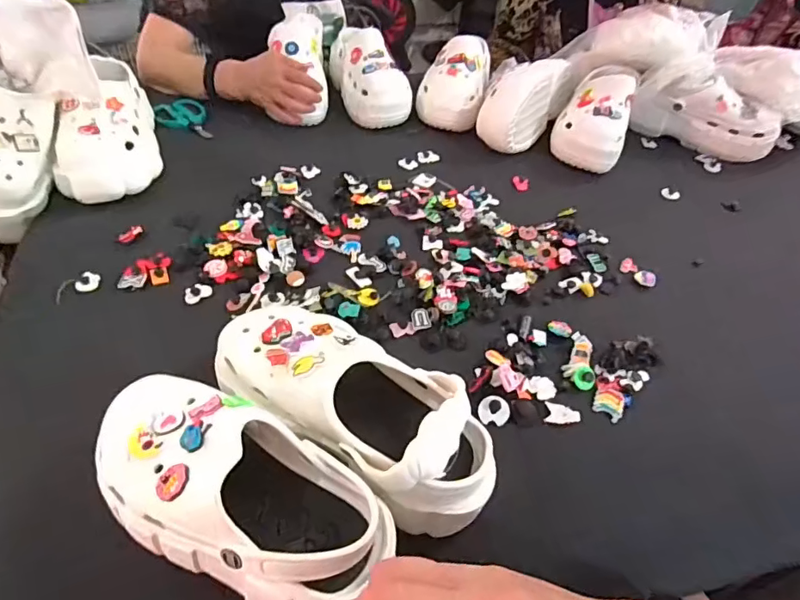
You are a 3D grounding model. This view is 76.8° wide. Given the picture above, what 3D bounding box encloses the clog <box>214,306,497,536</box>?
[{"bbox_3d":[-0.040,0.089,0.432,0.259,0.094,0.112,31,50,21],"label":"clog"}]

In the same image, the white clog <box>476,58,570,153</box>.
[{"bbox_3d":[0.212,-0.344,0.863,0.108,0.093,0.219,23,48,15],"label":"white clog"}]

